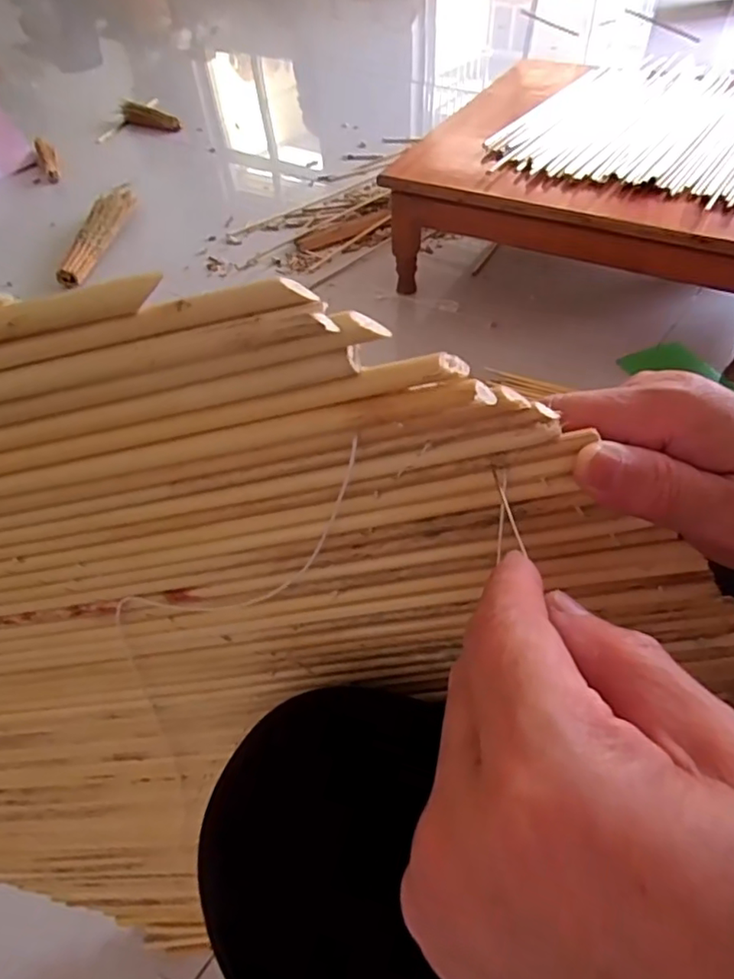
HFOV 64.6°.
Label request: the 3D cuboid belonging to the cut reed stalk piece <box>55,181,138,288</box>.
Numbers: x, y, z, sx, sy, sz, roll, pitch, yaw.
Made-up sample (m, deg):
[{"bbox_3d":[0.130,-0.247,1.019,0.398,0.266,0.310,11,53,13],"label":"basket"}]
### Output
[{"bbox_3d":[-0.623,-0.615,1.368,0.071,0.072,0.394,2,51,7],"label":"cut reed stalk piece"}]

